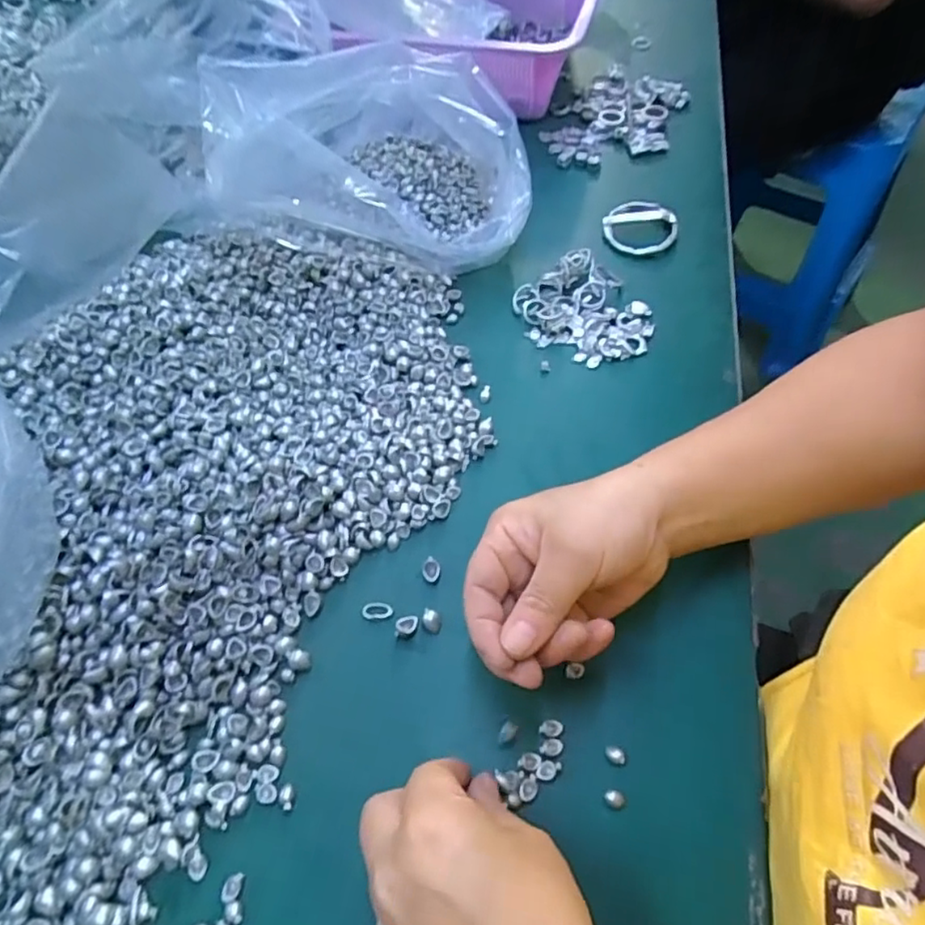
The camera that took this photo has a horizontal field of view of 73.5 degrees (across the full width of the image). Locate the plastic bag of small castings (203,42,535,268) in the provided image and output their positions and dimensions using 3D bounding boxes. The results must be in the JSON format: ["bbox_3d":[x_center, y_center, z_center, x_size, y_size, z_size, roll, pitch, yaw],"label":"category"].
[{"bbox_3d":[-0.062,-0.241,0.474,0.213,0.130,0.147,0,56,1],"label":"plastic bag of small castings"}]

